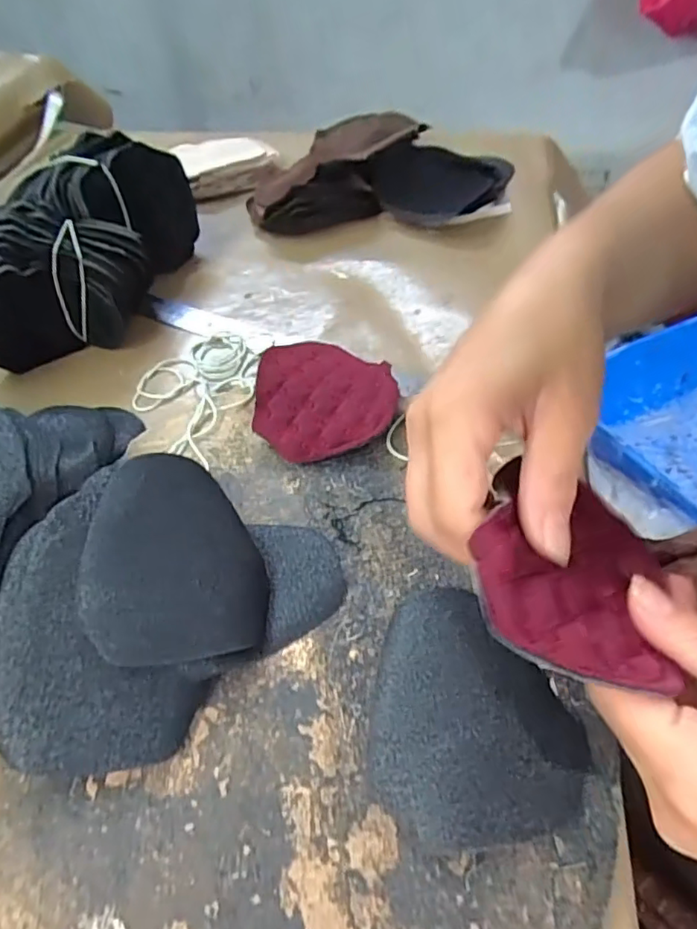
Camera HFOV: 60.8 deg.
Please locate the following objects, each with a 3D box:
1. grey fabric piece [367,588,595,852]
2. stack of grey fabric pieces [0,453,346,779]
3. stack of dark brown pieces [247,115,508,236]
[{"bbox_3d":[0.050,0.103,0.256,0.085,0.011,0.101,-10,50,-4],"label":"grey fabric piece"},{"bbox_3d":[-0.095,0.056,0.278,0.163,0.044,0.124,-38,57,-24],"label":"stack of grey fabric pieces"},{"bbox_3d":[0.032,-0.282,0.582,0.248,0.049,0.150,-1,52,1],"label":"stack of dark brown pieces"}]

